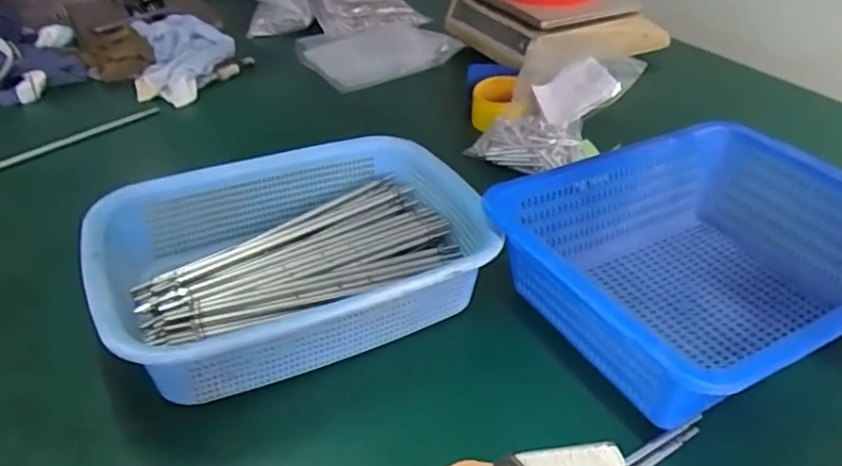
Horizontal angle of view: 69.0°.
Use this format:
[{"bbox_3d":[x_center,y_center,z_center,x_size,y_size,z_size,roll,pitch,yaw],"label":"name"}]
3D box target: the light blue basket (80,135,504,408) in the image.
[{"bbox_3d":[-0.107,0.020,0.571,0.336,0.091,0.231,-17,41,-24],"label":"light blue basket"}]

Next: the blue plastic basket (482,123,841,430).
[{"bbox_3d":[0.266,0.030,0.588,0.357,0.120,0.262,-15,41,-22],"label":"blue plastic basket"}]

